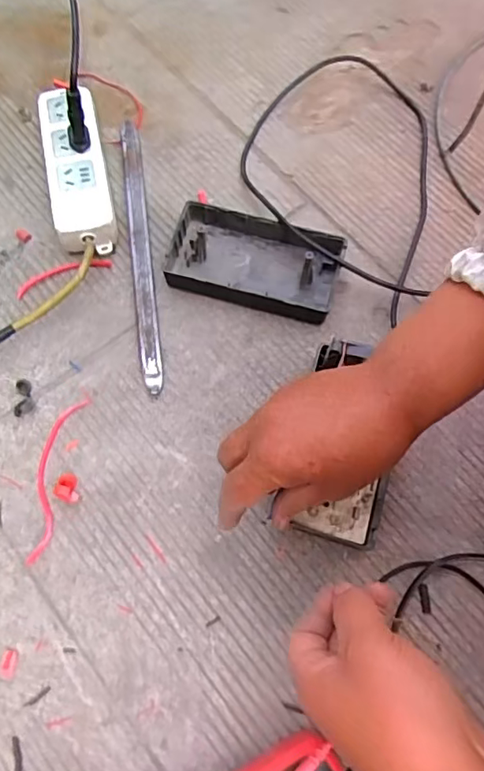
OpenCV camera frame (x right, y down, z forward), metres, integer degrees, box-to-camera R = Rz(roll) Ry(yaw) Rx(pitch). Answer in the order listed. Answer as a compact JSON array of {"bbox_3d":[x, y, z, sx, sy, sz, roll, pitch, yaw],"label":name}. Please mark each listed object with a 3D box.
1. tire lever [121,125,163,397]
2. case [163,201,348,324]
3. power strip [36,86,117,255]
[{"bbox_3d":[-0.095,-0.133,0.518,0.019,0.012,0.288,-6,71,-5],"label":"tire lever"},{"bbox_3d":[0.012,-0.112,0.505,0.150,0.031,0.085,17,71,4],"label":"case"},{"bbox_3d":[-0.157,-0.206,0.530,0.054,0.040,0.172,-12,72,-6],"label":"power strip"}]

